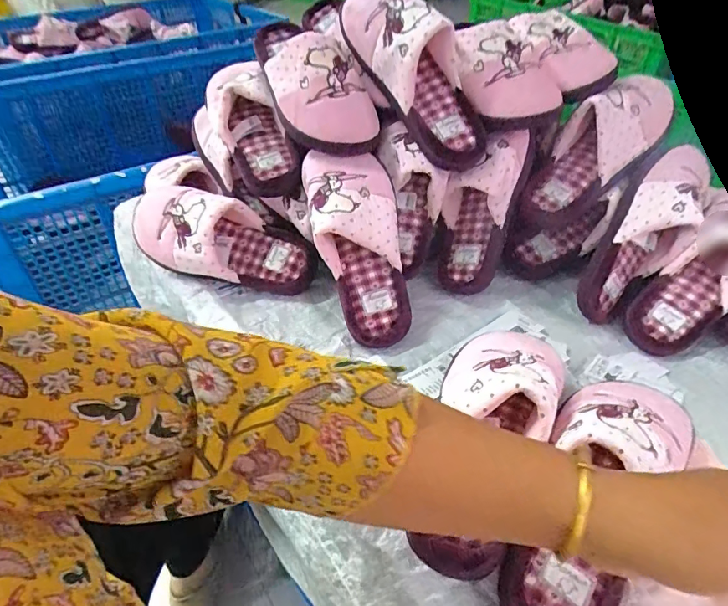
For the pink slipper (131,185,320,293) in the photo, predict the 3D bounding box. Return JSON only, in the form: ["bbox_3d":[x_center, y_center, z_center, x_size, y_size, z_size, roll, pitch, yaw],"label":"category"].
[{"bbox_3d":[-0.178,-0.081,0.580,0.243,0.065,0.102,18,76,1],"label":"pink slipper"}]

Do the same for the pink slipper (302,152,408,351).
[{"bbox_3d":[-0.007,-0.068,0.542,0.105,0.234,0.071,-14,-1,-16],"label":"pink slipper"}]

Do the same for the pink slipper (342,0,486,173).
[{"bbox_3d":[0.060,-0.262,0.540,0.071,0.104,0.239,-34,93,-33],"label":"pink slipper"}]

